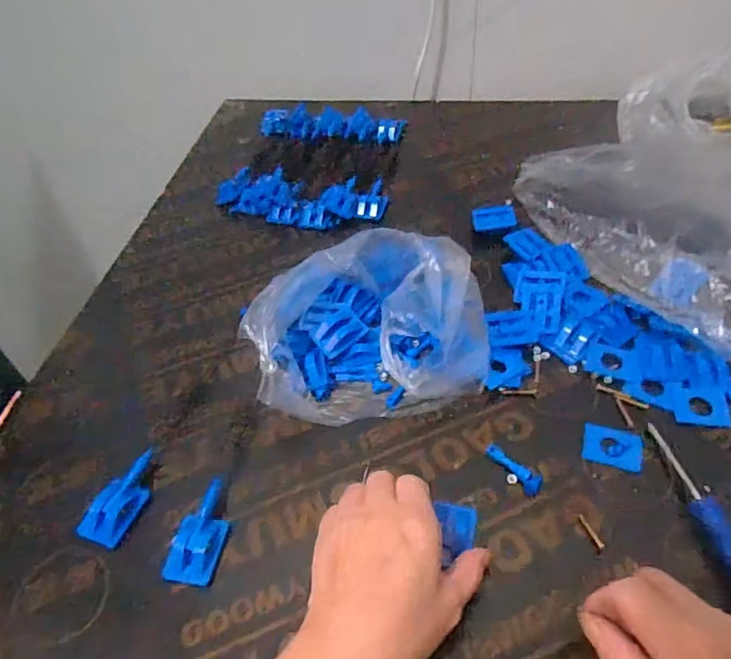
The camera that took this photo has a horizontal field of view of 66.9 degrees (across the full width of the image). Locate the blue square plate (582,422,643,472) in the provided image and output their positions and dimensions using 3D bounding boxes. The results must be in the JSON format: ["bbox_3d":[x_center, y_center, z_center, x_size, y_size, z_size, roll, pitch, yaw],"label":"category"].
[{"bbox_3d":[0.189,0.090,0.423,0.041,0.004,0.034,14,51,18],"label":"blue square plate"}]

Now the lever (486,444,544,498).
[{"bbox_3d":[0.112,0.103,0.414,0.018,0.004,0.049,-32,52,-22],"label":"lever"}]

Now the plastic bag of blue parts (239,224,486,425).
[{"bbox_3d":[0.006,-0.021,0.480,0.200,0.084,0.174,-9,48,-2],"label":"plastic bag of blue parts"}]

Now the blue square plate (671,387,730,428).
[{"bbox_3d":[0.267,0.062,0.440,0.041,0.006,0.038,6,49,11],"label":"blue square plate"}]

